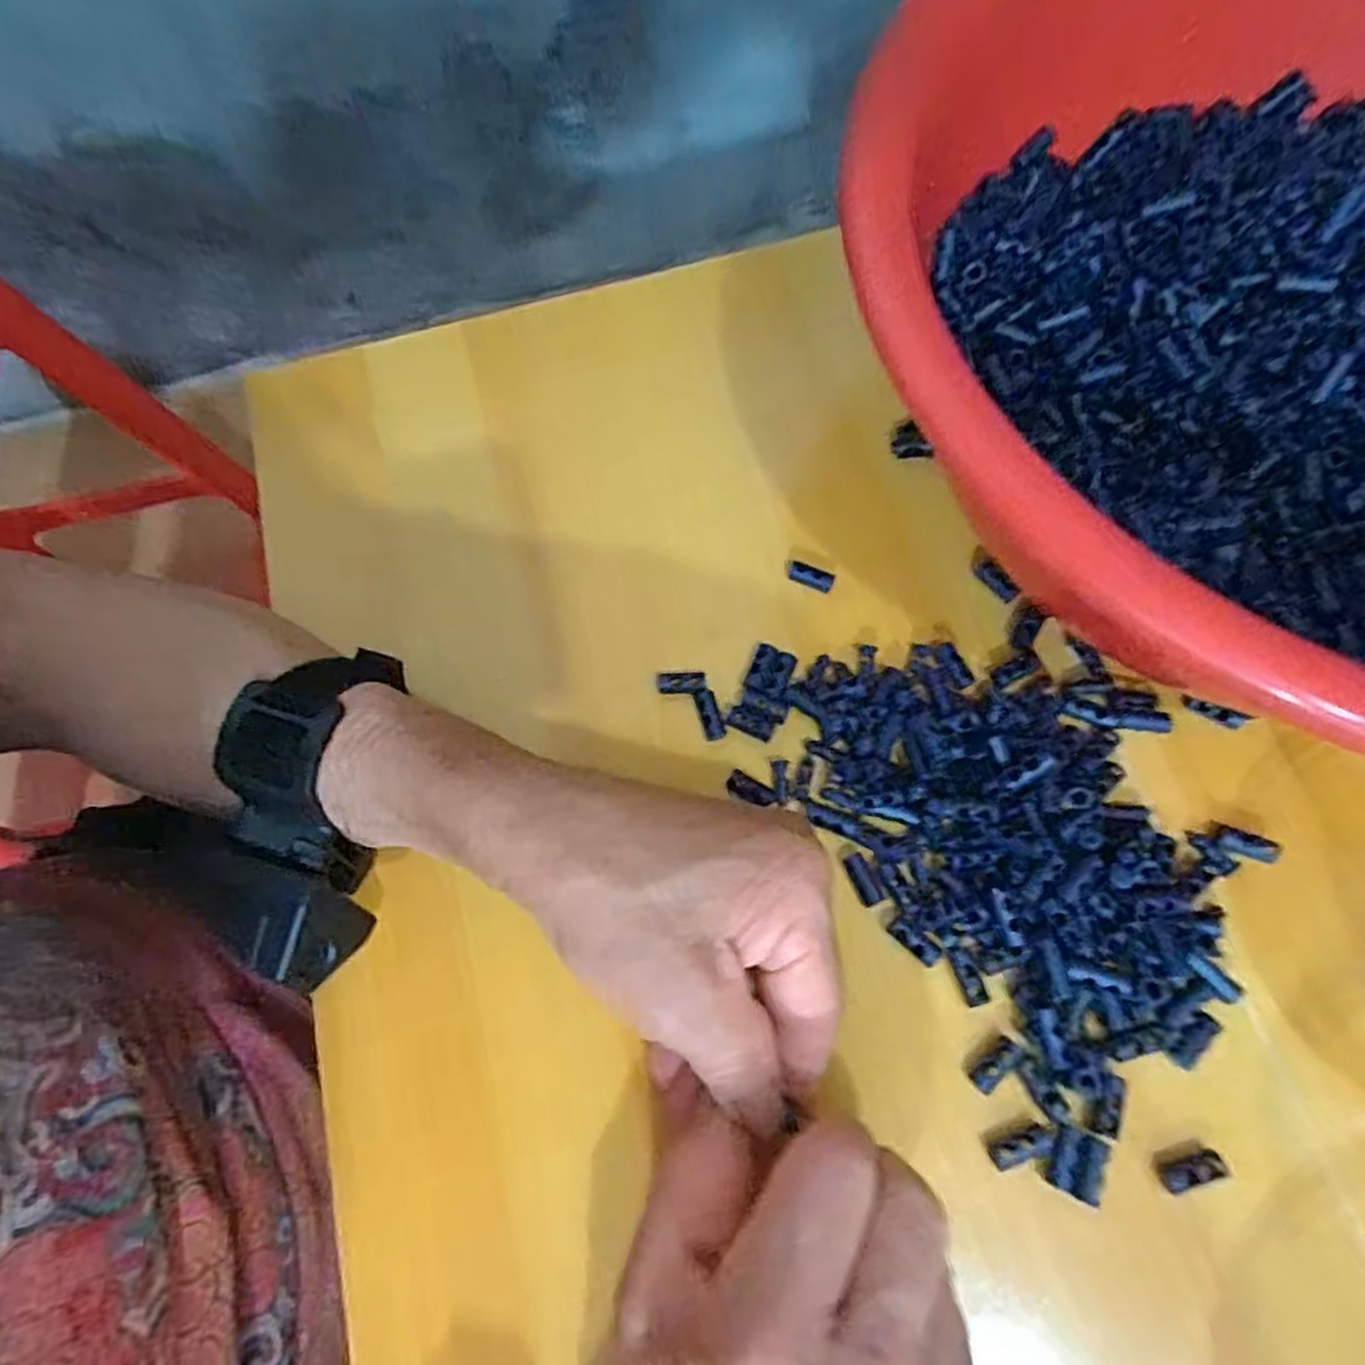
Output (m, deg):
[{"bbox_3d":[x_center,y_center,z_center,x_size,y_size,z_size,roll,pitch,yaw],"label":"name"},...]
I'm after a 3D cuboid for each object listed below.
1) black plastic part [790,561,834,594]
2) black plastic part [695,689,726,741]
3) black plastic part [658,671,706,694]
[{"bbox_3d":[0.050,-0.042,0.301,0.019,0.005,0.007,25,73,11],"label":"black plastic part"},{"bbox_3d":[0.010,0.012,0.286,0.007,0.004,0.019,-18,84,-4],"label":"black plastic part"},{"bbox_3d":[0.000,0.000,0.290,0.018,0.004,0.008,0,70,3],"label":"black plastic part"}]

